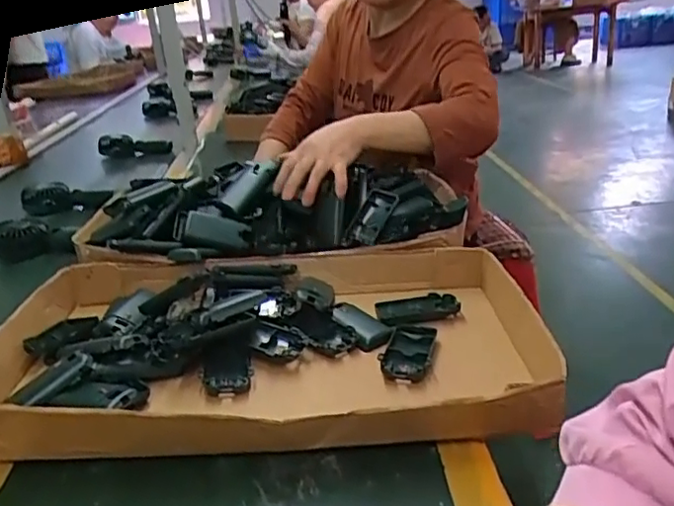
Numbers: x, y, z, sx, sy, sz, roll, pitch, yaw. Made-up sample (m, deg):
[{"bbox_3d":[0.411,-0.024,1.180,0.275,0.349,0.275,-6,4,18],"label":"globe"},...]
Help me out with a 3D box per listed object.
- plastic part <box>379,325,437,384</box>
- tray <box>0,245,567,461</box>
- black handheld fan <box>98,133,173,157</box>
[{"bbox_3d":[0.074,0.101,0.629,0.048,0.015,0.096,4,24,13],"label":"plastic part"},{"bbox_3d":[-0.074,0.087,0.629,0.512,0.072,0.318,-3,23,-2],"label":"tray"},{"bbox_3d":[-0.530,-0.274,1.568,0.182,0.053,0.059,3,24,11],"label":"black handheld fan"}]

